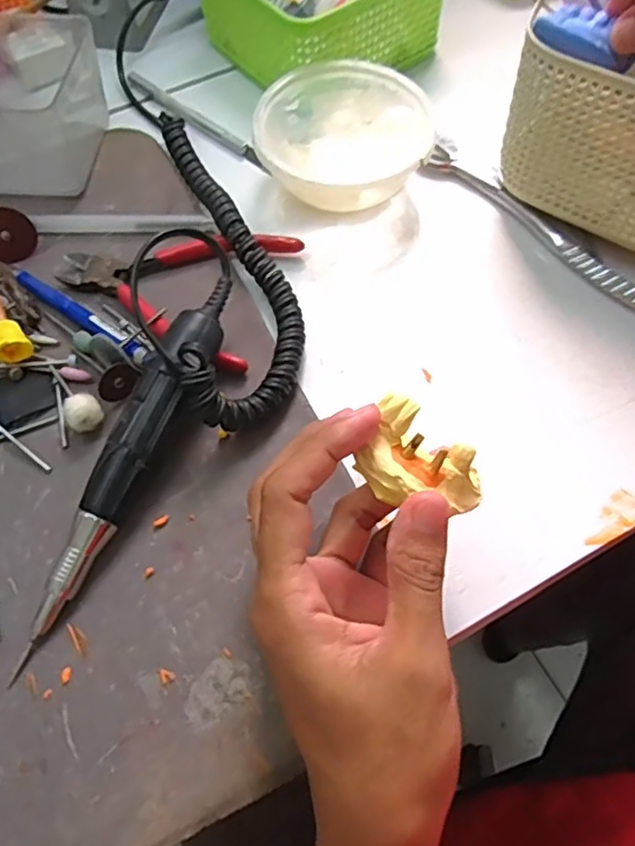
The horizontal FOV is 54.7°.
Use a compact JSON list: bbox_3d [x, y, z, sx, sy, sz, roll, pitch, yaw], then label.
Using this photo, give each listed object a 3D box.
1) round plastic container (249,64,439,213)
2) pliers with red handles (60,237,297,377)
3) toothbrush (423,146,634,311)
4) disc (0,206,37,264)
[{"bbox_3d":[0.016,-0.165,0.368,0.100,0.043,0.096,0,63,1],"label":"round plastic container"},{"bbox_3d":[-0.082,-0.081,0.342,0.121,0.006,0.093,15,64,8],"label":"pliers with red handles"},{"bbox_3d":[0.132,-0.110,0.356,0.015,0.012,0.180,-38,68,-17],"label":"toothbrush"},{"bbox_3d":[-0.175,-0.105,0.344,0.030,0.029,0.004,-31,29,-16],"label":"disc"}]

